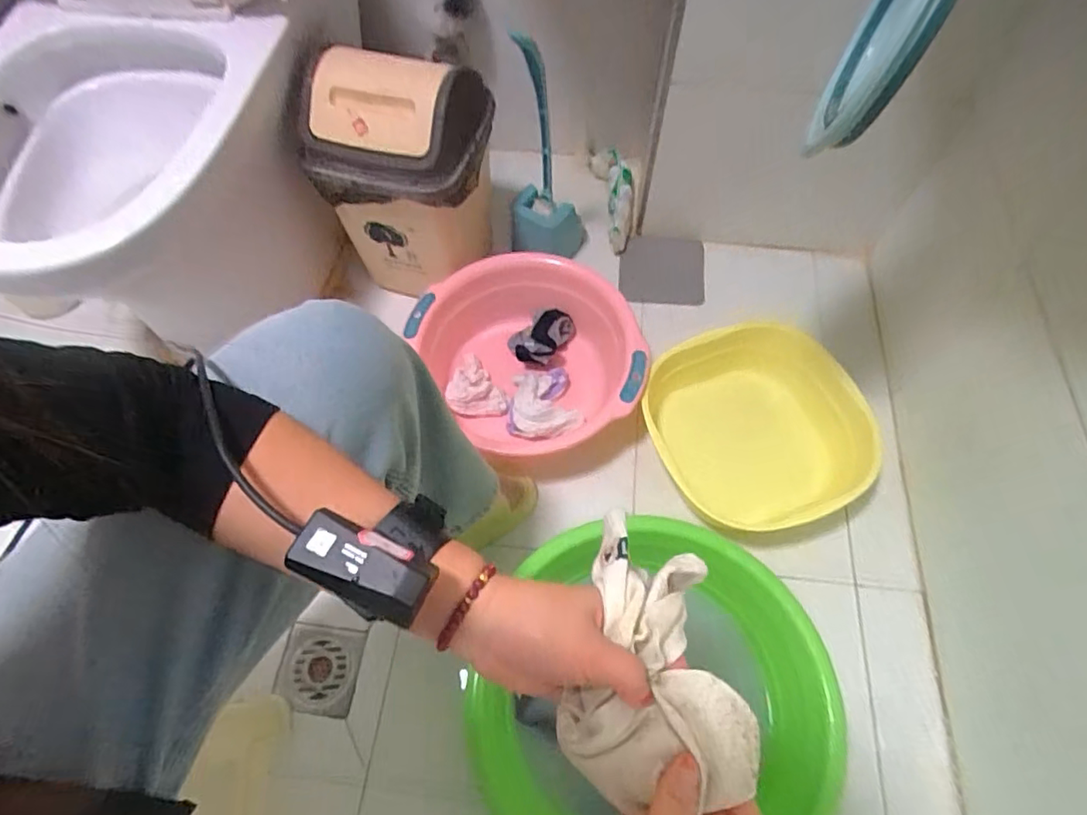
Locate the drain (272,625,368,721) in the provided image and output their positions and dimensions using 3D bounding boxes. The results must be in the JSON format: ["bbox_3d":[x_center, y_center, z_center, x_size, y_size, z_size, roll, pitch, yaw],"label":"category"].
[{"bbox_3d":[-0.288,0.336,0.743,0.101,0.008,0.100,7,61,4],"label":"drain"}]

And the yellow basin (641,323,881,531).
[{"bbox_3d":[0.293,0.032,0.824,0.266,0.108,0.281,0,61,0],"label":"yellow basin"}]

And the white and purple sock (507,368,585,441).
[{"bbox_3d":[0.000,-0.009,0.881,0.109,0.040,0.124,-2,61,0],"label":"white and purple sock"}]

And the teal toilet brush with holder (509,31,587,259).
[{"bbox_3d":[0.006,-0.378,0.877,0.101,0.368,0.105,0,61,0],"label":"teal toilet brush with holder"}]

